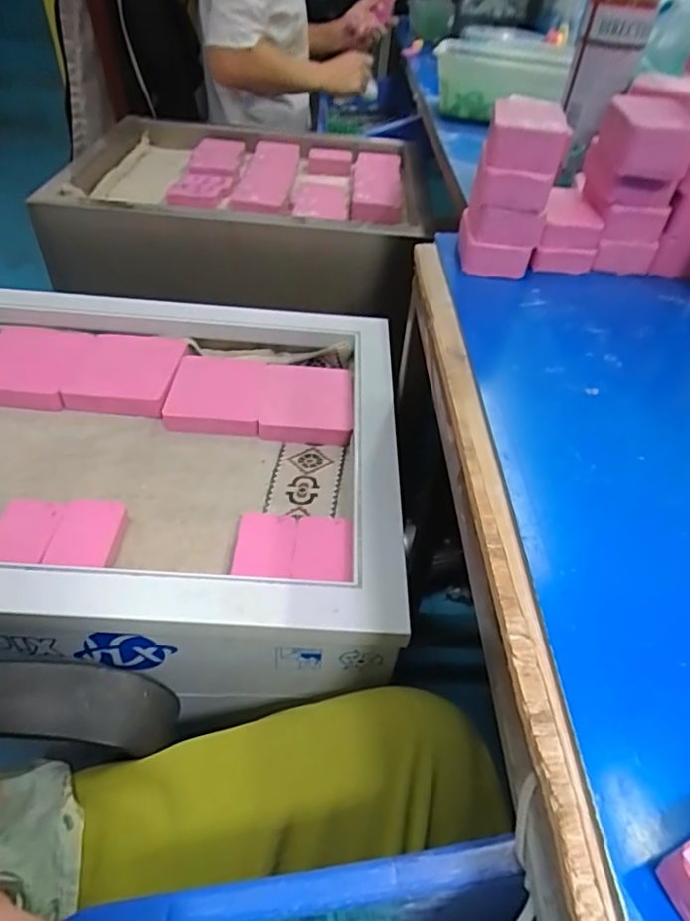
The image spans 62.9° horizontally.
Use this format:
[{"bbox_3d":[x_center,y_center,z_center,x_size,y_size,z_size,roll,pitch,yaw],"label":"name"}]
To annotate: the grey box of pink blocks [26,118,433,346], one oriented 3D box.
[{"bbox_3d":[-0.154,-0.382,0.880,0.513,0.156,0.384,3,44,-2],"label":"grey box of pink blocks"}]

